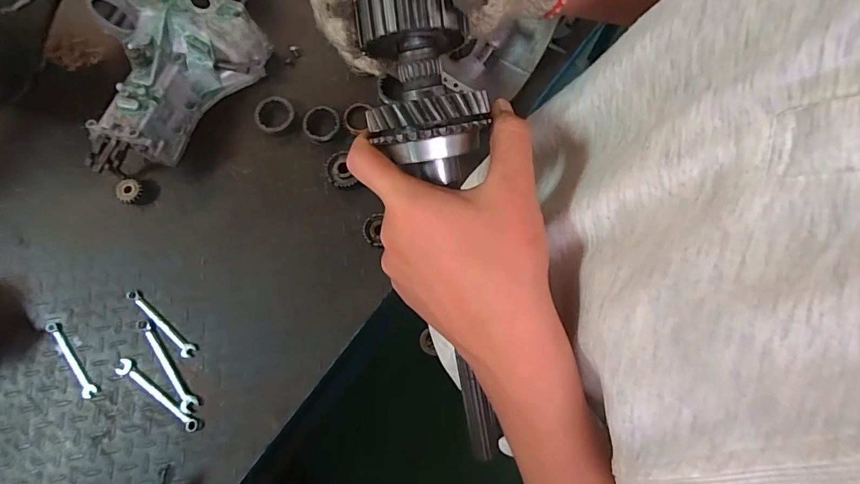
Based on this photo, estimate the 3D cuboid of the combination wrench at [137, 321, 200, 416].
[{"bbox_3d":[-0.432,0.200,0.697,0.026,0.004,0.177,-36,80,-8],"label":"combination wrench"}]

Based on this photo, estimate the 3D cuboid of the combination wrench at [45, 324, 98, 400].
[{"bbox_3d":[-0.598,0.193,0.706,0.022,0.005,0.148,-39,80,-9],"label":"combination wrench"}]

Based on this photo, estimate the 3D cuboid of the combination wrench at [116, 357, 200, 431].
[{"bbox_3d":[-0.441,0.247,0.687,0.172,0.010,0.025,33,79,7],"label":"combination wrench"}]

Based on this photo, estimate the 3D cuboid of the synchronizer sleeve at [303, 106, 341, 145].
[{"bbox_3d":[-0.201,-0.218,0.788,0.069,0.018,0.065,0,77,0],"label":"synchronizer sleeve"}]

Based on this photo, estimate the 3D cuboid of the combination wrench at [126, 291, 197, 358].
[{"bbox_3d":[-0.451,0.134,0.711,0.154,0.005,0.022,41,80,8],"label":"combination wrench"}]

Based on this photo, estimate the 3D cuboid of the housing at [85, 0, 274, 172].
[{"bbox_3d":[-0.474,-0.279,0.740,0.269,0.131,0.352,15,77,3],"label":"housing"}]

